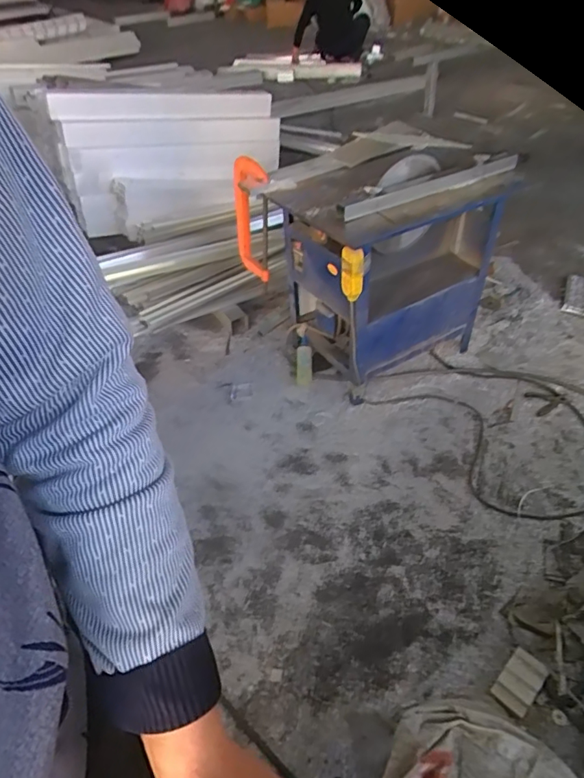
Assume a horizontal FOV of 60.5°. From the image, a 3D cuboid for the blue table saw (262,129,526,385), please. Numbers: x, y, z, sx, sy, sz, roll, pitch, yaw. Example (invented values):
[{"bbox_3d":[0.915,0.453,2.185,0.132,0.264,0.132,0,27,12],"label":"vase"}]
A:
[{"bbox_3d":[0.298,-0.425,1.618,0.608,0.665,0.509,-25,48,-20],"label":"blue table saw"}]

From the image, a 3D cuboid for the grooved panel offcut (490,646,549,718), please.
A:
[{"bbox_3d":[0.484,0.625,1.068,0.122,0.030,0.075,-35,52,-28],"label":"grooved panel offcut"}]

